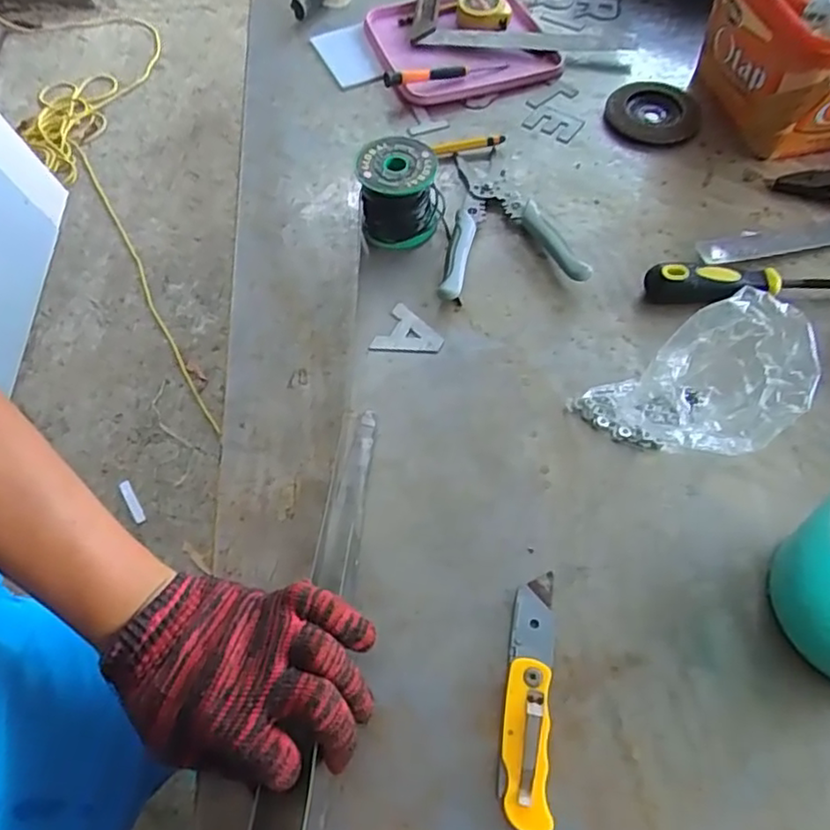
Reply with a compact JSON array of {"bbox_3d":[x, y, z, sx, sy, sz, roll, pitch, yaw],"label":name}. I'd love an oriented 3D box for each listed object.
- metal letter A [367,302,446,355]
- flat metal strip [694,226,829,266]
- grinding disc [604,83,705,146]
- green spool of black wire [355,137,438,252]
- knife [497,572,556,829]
[{"bbox_3d":[-0.003,-0.066,0.526,0.052,0.005,0.051,21,62,13],"label":"metal letter A"},{"bbox_3d":[0.365,-0.160,0.576,0.226,0.007,0.038,-9,57,-5],"label":"flat metal strip"},{"bbox_3d":[0.250,-0.317,0.665,0.098,0.010,0.098,-1,60,1],"label":"grinding disc"},{"bbox_3d":[-0.013,-0.195,0.563,0.072,0.071,0.063,-4,60,-1],"label":"green spool of black wire"},{"bbox_3d":[0.069,0.167,0.383,0.029,0.014,0.142,6,60,5],"label":"knife"}]

